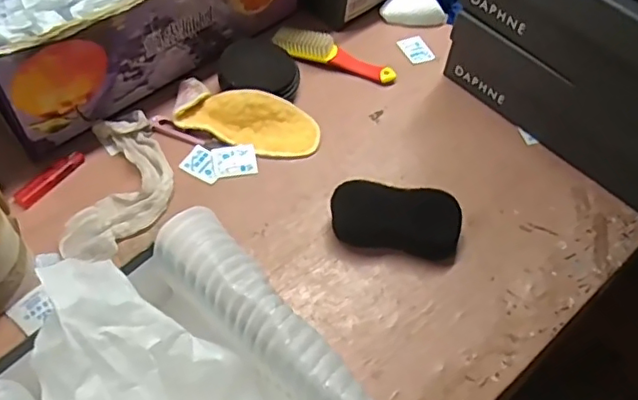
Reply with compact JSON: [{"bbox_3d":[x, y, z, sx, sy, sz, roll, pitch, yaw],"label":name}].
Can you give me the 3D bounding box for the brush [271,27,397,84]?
[{"bbox_3d":[0.019,-0.181,0.731,0.155,0.025,0.047,13,55,4],"label":"brush"}]

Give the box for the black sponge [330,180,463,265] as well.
[{"bbox_3d":[0.077,0.020,0.590,0.126,0.037,0.060,9,55,2],"label":"black sponge"}]

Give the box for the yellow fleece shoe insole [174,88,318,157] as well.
[{"bbox_3d":[-0.075,-0.089,0.656,0.153,0.033,0.061,13,55,4],"label":"yellow fleece shoe insole"}]

